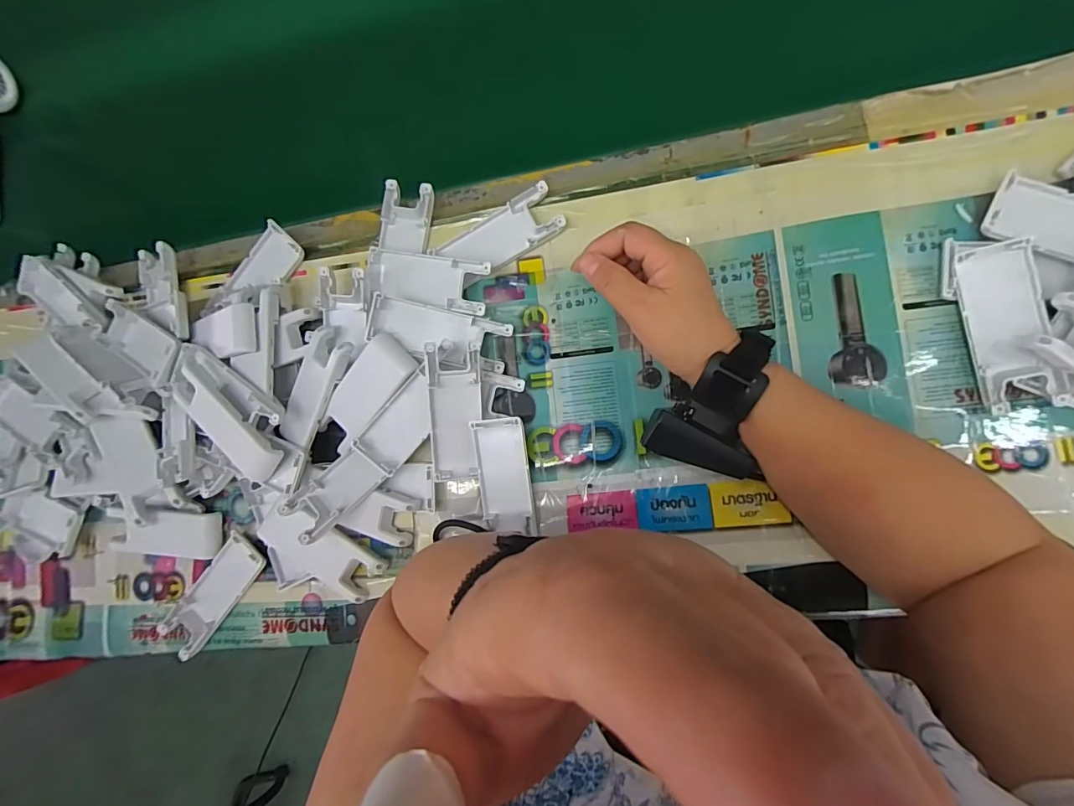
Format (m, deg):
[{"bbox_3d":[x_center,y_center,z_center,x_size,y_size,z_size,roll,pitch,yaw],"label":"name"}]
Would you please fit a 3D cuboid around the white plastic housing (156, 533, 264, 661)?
[{"bbox_3d":[-0.272,0.159,0.393,0.041,0.015,0.104,37,93,9],"label":"white plastic housing"}]

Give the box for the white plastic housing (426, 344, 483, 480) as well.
[{"bbox_3d":[-0.061,0.008,0.344,0.035,0.021,0.103,6,107,10],"label":"white plastic housing"}]

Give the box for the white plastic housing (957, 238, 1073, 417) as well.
[{"bbox_3d":[0.298,-0.048,0.297,0.037,0.025,0.104,-11,85,9],"label":"white plastic housing"}]

